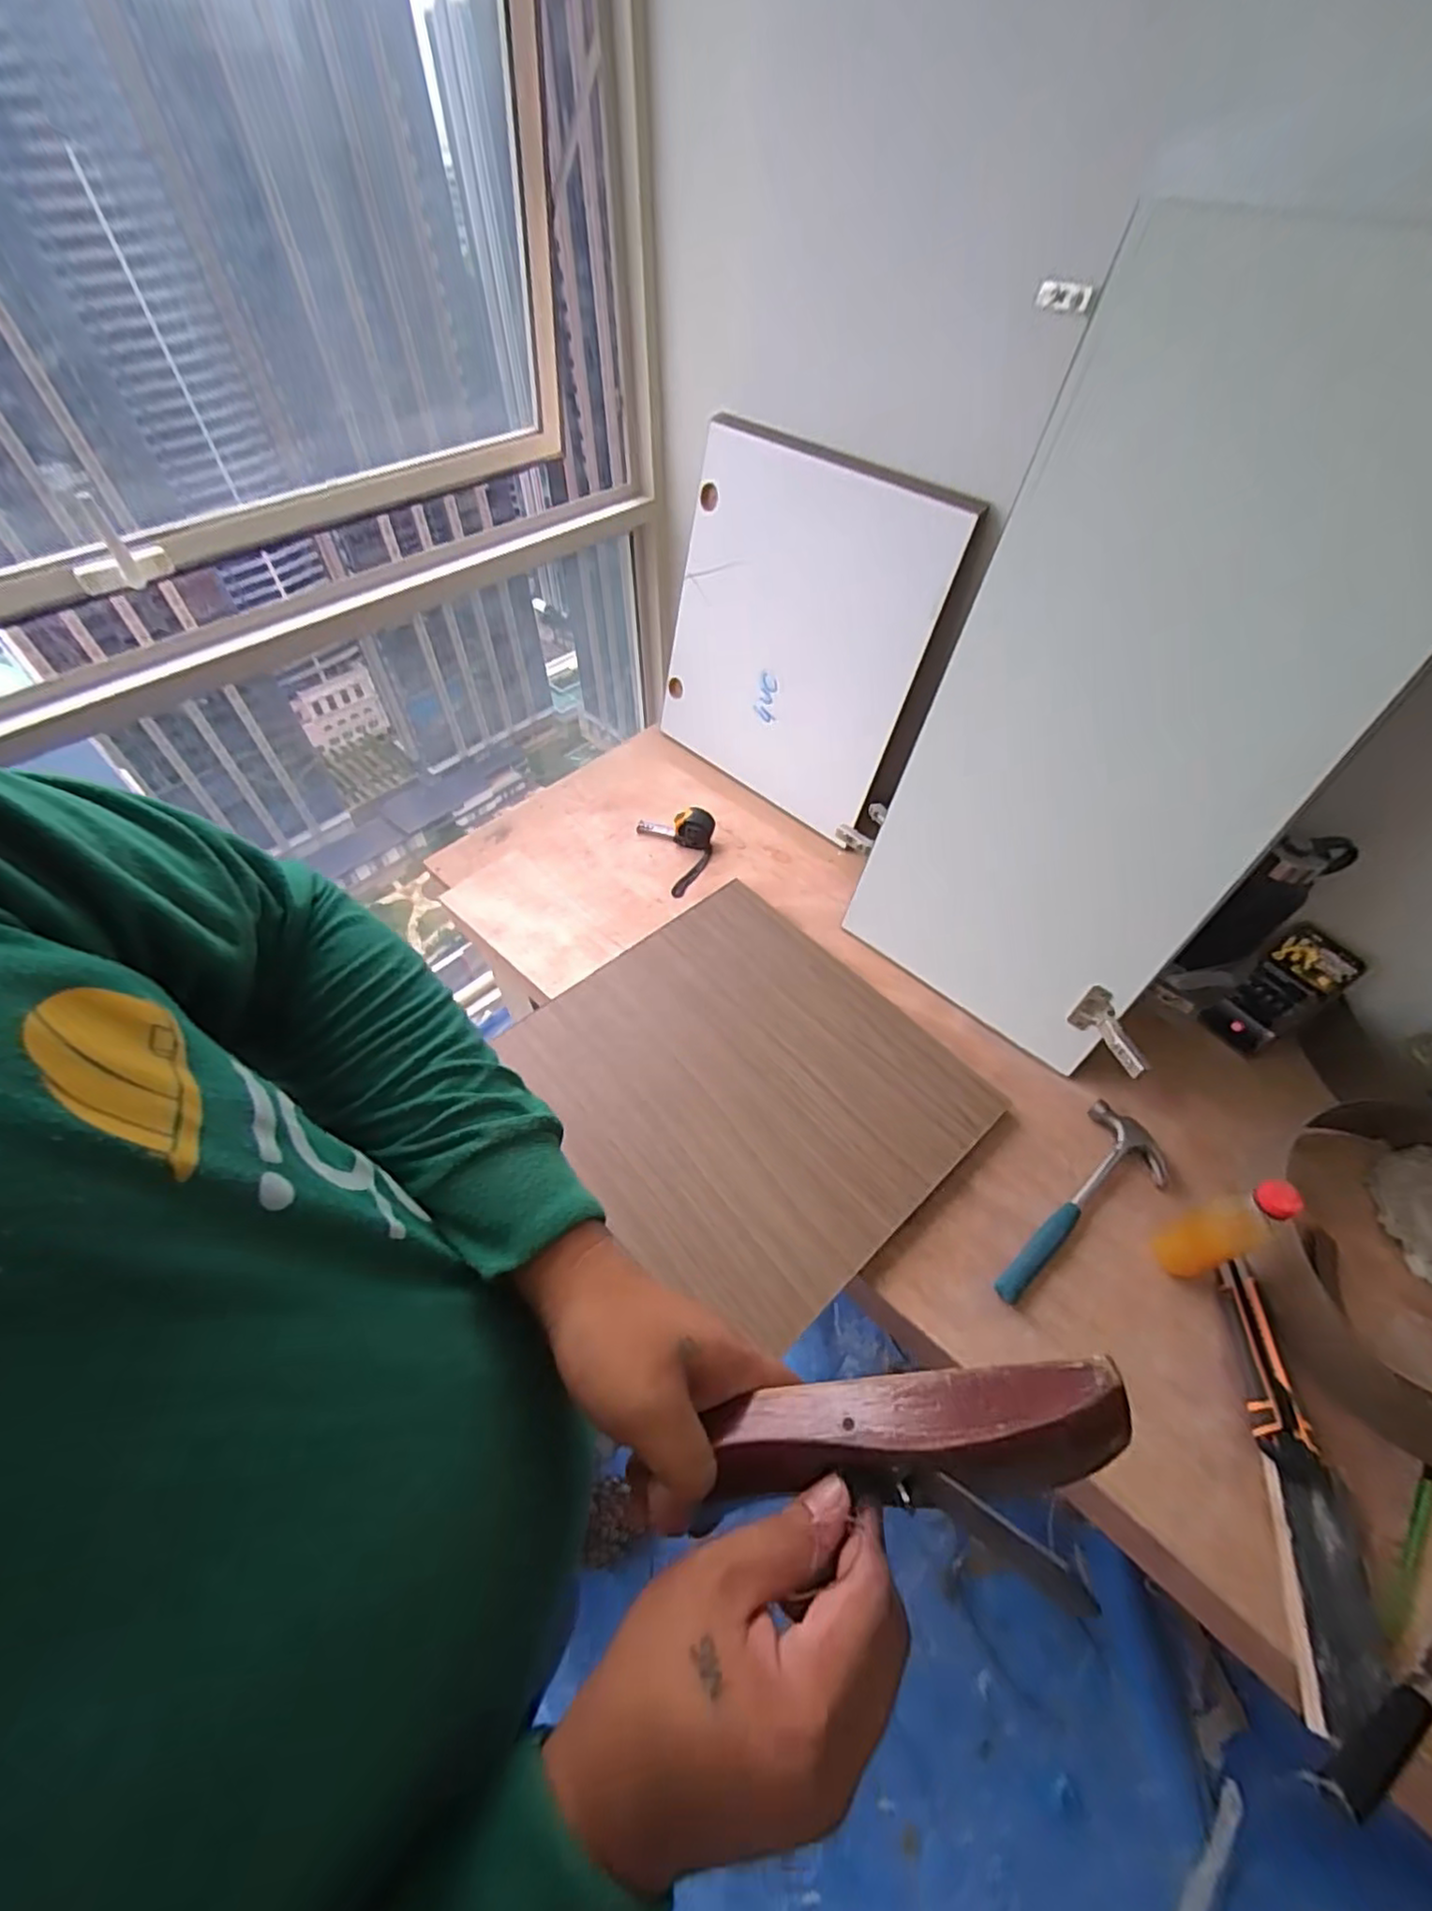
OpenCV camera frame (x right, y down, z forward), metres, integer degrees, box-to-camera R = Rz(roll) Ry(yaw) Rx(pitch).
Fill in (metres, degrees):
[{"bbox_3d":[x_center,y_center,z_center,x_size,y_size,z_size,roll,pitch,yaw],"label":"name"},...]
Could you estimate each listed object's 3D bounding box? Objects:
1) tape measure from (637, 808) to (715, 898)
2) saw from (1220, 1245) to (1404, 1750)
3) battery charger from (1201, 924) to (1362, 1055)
[{"bbox_3d":[-0.048,-0.182,1.047,0.103,0.059,0.163,-18,54,-13],"label":"tape measure"},{"bbox_3d":[0.508,0.449,0.586,0.075,0.035,0.321,11,53,8],"label":"saw"},{"bbox_3d":[0.695,0.046,0.833,0.037,0.160,0.075,-8,48,-38],"label":"battery charger"}]

